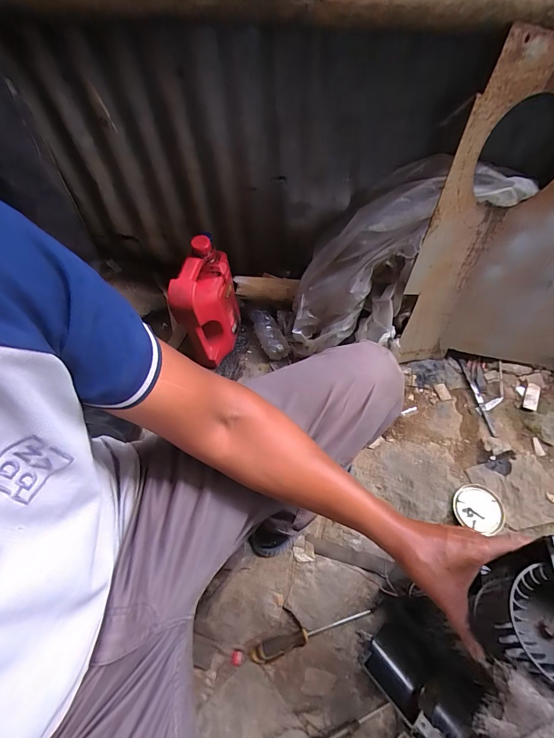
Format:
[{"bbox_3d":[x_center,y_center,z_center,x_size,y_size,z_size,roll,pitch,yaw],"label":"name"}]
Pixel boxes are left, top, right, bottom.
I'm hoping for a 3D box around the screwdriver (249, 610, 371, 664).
[{"bbox_3d":[0.068,0.528,0.725,0.245,0.027,0.033,-16,60,-5],"label":"screwdriver"}]

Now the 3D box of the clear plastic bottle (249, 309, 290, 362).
[{"bbox_3d":[-0.024,-0.101,1.057,0.067,0.069,0.162,-25,61,-10],"label":"clear plastic bottle"}]

